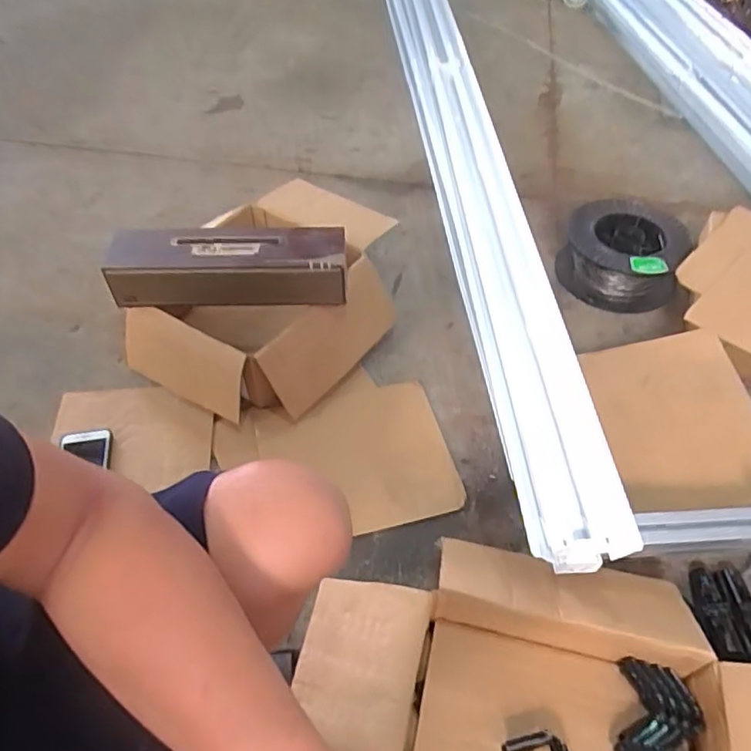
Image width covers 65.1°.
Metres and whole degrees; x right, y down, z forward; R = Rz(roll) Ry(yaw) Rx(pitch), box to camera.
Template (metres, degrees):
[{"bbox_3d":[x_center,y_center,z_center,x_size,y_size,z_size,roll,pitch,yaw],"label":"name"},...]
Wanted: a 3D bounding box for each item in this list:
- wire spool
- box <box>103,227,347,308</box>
[{"bbox_3d":[0.490,-0.244,1.193,0.204,0.138,0.207,0,49,0],"label":"wire spool"},{"bbox_3d":[-0.242,-0.180,0.969,0.388,0.082,0.114,1,49,1],"label":"box"}]

